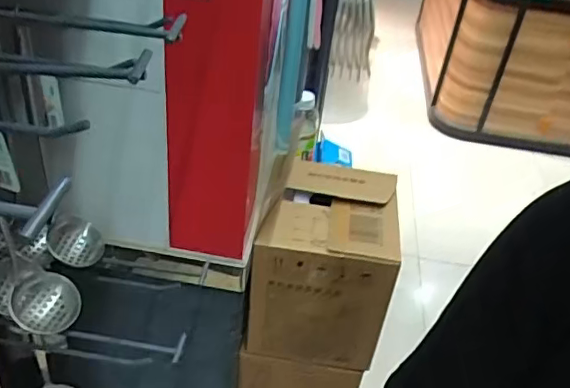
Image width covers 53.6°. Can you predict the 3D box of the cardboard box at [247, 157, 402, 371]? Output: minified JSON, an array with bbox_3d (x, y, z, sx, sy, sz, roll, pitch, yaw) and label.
[{"bbox_3d":[0.070,0.117,1.052,0.224,0.274,0.285,9,37,2],"label":"cardboard box"}]

